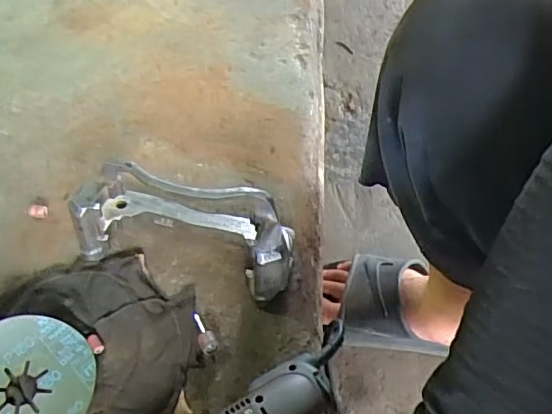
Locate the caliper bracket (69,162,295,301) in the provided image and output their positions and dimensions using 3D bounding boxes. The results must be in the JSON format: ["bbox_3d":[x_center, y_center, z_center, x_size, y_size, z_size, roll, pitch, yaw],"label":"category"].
[{"bbox_3d":[-0.075,0.015,0.483,0.185,0.076,0.071,13,55,10],"label":"caliper bracket"}]

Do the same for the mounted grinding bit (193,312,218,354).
[{"bbox_3d":[-0.059,0.102,0.462,0.014,0.014,0.039,-21,41,-14],"label":"mounted grinding bit"}]

